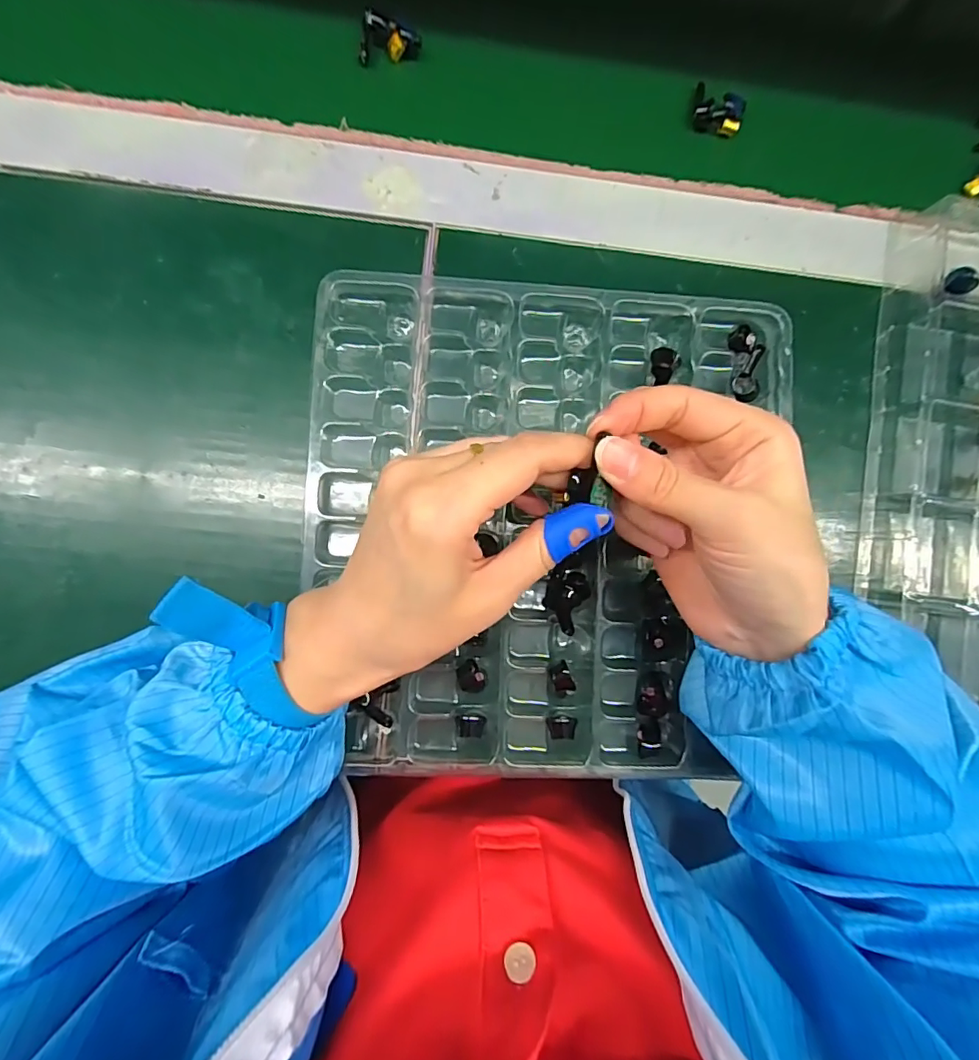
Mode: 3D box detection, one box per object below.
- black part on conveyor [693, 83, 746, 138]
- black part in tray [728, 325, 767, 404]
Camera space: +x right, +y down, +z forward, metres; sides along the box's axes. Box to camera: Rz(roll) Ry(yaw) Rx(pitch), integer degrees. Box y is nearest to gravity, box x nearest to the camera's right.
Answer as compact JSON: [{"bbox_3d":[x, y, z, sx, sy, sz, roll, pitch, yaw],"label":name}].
[{"bbox_3d":[0.138,-0.255,0.311,0.032,0.016,0.018,12,88,-3],"label":"black part on conveyor"},{"bbox_3d":[0.144,-0.092,0.282,0.019,0.010,0.039,-13,90,-4],"label":"black part in tray"}]

